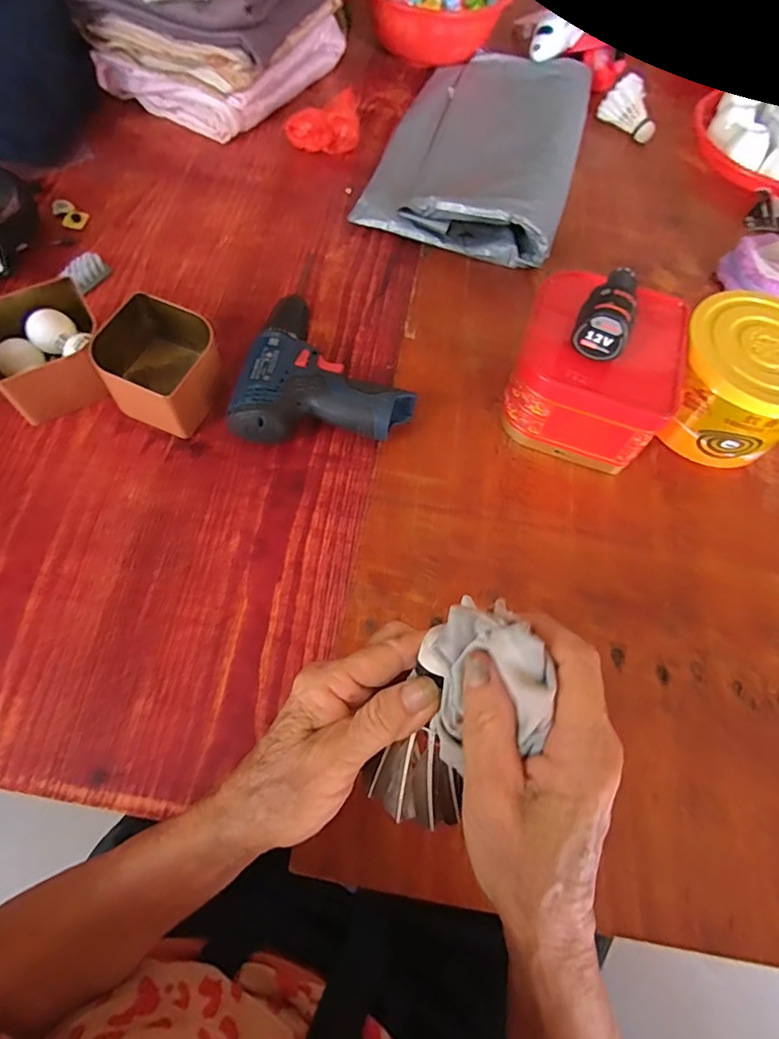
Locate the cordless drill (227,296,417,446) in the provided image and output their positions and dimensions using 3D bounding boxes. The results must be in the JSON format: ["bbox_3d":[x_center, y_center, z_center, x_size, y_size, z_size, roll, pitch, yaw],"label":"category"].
[{"bbox_3d":[-0.053,-0.137,0.513,0.159,0.052,0.165,12,64,2],"label":"cordless drill"}]

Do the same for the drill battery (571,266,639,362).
[{"bbox_3d":[0.184,-0.179,0.441,0.041,0.037,0.085,20,64,6],"label":"drill battery"}]

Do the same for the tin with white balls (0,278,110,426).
[{"bbox_3d":[-0.319,-0.155,0.492,0.099,0.065,0.097,-29,69,-16],"label":"tin with white balls"}]

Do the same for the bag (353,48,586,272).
[{"bbox_3d":[0.129,-0.514,0.704,0.236,0.061,0.417,17,64,4],"label":"bag"}]

